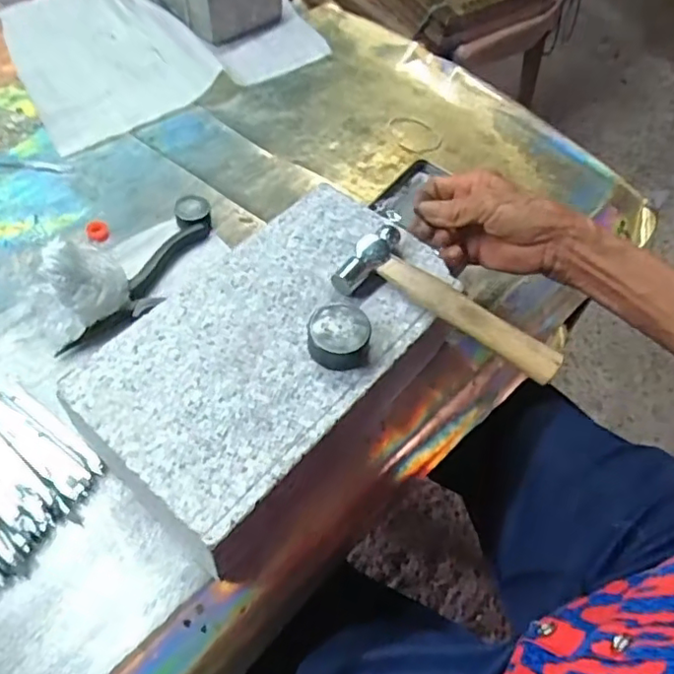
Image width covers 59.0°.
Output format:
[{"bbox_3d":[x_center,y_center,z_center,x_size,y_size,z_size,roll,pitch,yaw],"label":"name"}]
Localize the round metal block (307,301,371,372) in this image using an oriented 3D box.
[{"bbox_3d":[0.001,0.000,0.371,0.037,0.022,0.034,1,55,-2],"label":"round metal block"}]

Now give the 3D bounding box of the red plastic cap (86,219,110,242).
[{"bbox_3d":[-0.210,-0.094,0.524,0.019,0.006,0.023,-11,56,-10],"label":"red plastic cap"}]

